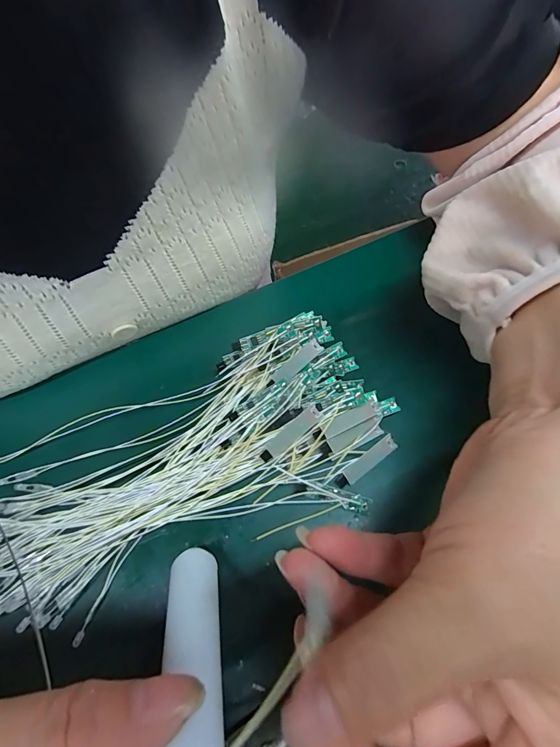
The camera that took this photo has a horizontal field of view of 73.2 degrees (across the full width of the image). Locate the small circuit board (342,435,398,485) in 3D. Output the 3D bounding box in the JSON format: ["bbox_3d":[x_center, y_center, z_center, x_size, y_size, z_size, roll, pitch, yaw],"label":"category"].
[{"bbox_3d":[0.046,0.042,0.190,0.031,0.004,0.008,-34,64,-14],"label":"small circuit board"}]

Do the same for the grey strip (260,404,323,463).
[{"bbox_3d":[0.006,0.030,0.187,0.038,0.004,0.009,-39,78,-5],"label":"grey strip"}]

